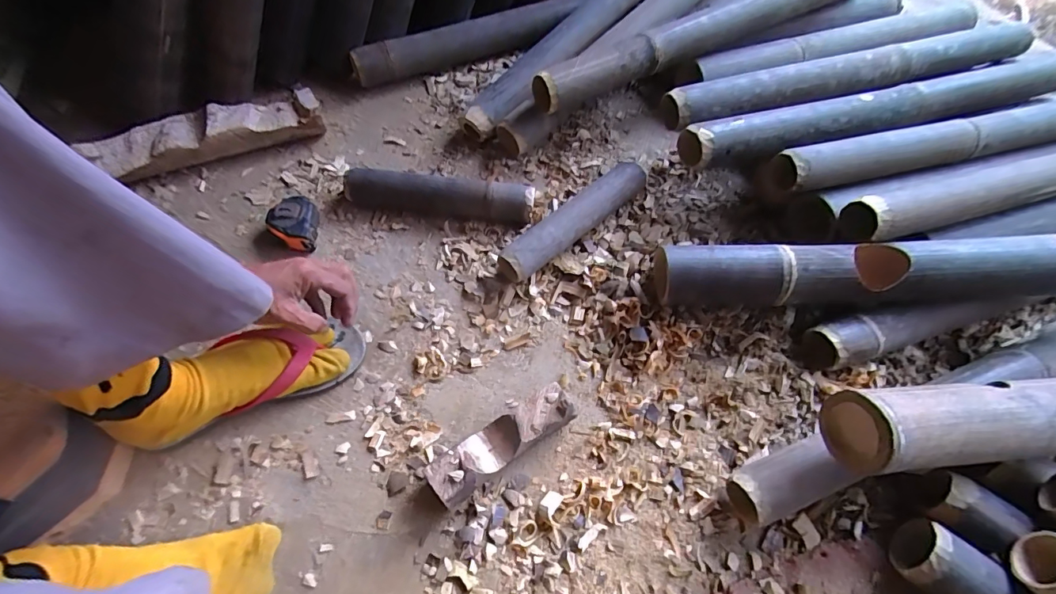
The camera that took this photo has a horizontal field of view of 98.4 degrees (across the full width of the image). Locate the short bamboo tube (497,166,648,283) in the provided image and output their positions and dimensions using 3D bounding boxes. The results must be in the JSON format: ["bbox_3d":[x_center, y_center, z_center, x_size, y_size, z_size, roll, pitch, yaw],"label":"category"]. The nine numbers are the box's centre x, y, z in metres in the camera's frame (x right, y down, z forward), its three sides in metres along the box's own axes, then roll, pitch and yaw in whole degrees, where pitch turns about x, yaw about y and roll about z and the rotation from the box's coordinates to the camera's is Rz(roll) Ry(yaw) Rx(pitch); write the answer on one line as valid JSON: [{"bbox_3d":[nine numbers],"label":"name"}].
[{"bbox_3d":[0.059,-0.104,0.600,0.237,0.051,0.057,-39,70,-19],"label":"short bamboo tube"}]

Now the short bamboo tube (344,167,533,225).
[{"bbox_3d":[-0.118,-0.135,0.613,0.248,0.050,0.047,4,62,0],"label":"short bamboo tube"}]

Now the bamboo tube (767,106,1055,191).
[{"bbox_3d":[0.580,-0.203,0.589,0.567,0.050,0.050,-10,63,-8],"label":"bamboo tube"}]

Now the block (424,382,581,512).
[{"bbox_3d":[-0.026,0.151,0.474,0.158,0.044,0.046,-32,68,-17],"label":"block"}]

